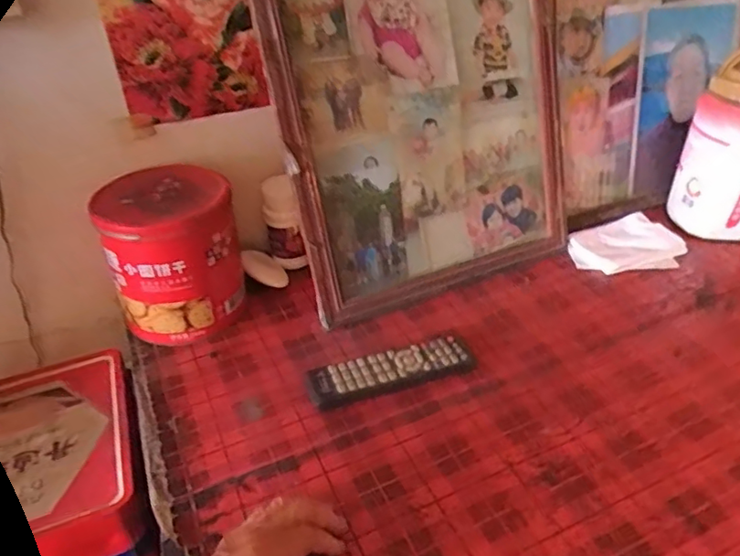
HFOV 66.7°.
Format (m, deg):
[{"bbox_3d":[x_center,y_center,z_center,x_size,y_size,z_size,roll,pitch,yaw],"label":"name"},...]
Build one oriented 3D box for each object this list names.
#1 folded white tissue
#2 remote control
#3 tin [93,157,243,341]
[{"bbox_3d":[0.363,-0.049,0.804,0.158,0.010,0.108,-10,47,-5],"label":"folded white tissue"},{"bbox_3d":[0.024,0.098,0.602,0.179,0.023,0.050,-10,35,-11],"label":"remote control"},{"bbox_3d":[-0.221,-0.028,0.651,0.134,0.168,0.119,-8,34,-8],"label":"tin"}]

